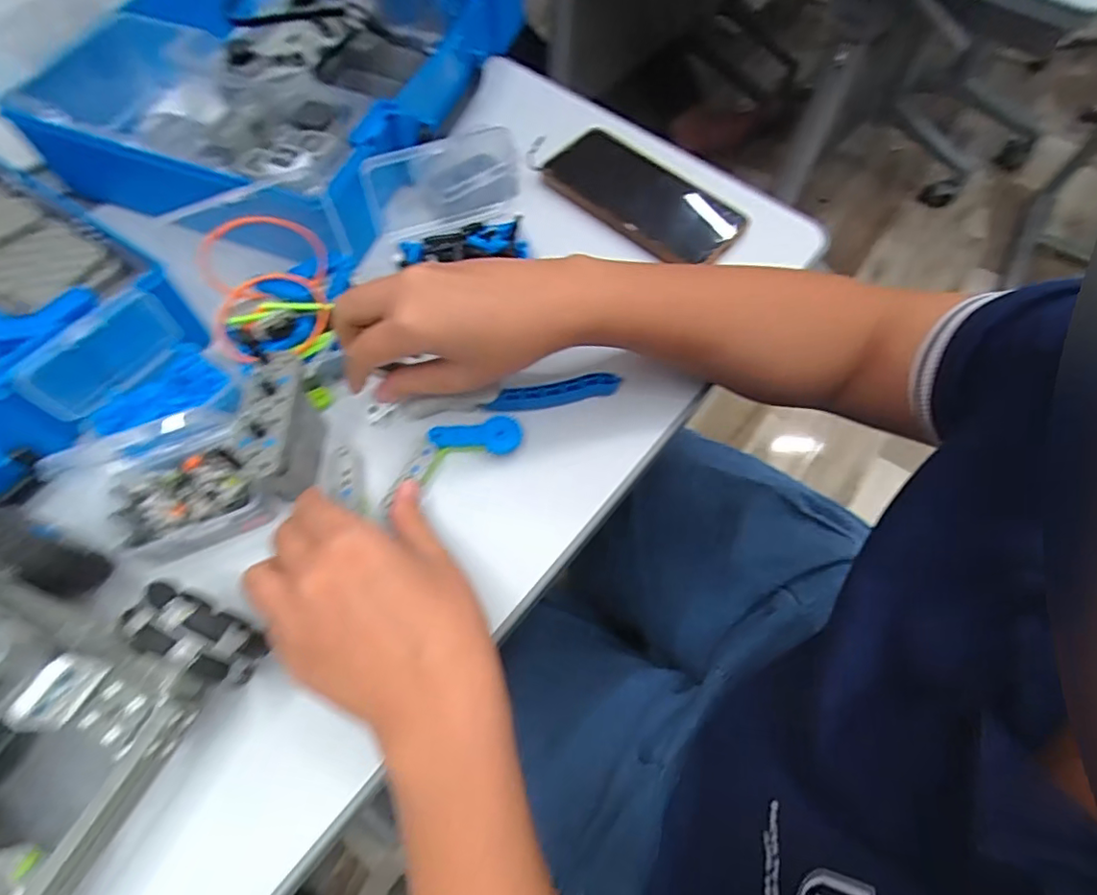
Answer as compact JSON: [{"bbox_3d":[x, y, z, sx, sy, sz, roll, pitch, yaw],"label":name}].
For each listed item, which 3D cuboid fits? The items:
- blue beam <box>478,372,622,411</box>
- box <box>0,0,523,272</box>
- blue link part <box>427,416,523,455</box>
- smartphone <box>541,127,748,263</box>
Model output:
[{"bbox_3d":[0.002,-0.035,0.355,0.086,0.014,0.011,-10,62,-5],"label":"blue beam"},{"bbox_3d":[-0.199,-0.315,0.445,0.288,0.079,0.351,18,63,9],"label":"box"},{"bbox_3d":[-0.044,-0.006,0.341,0.054,0.004,0.022,-9,82,-3],"label":"blue link part"},{"bbox_3d":[0.074,-0.200,0.442,0.160,0.016,0.072,37,68,18],"label":"smartphone"}]

